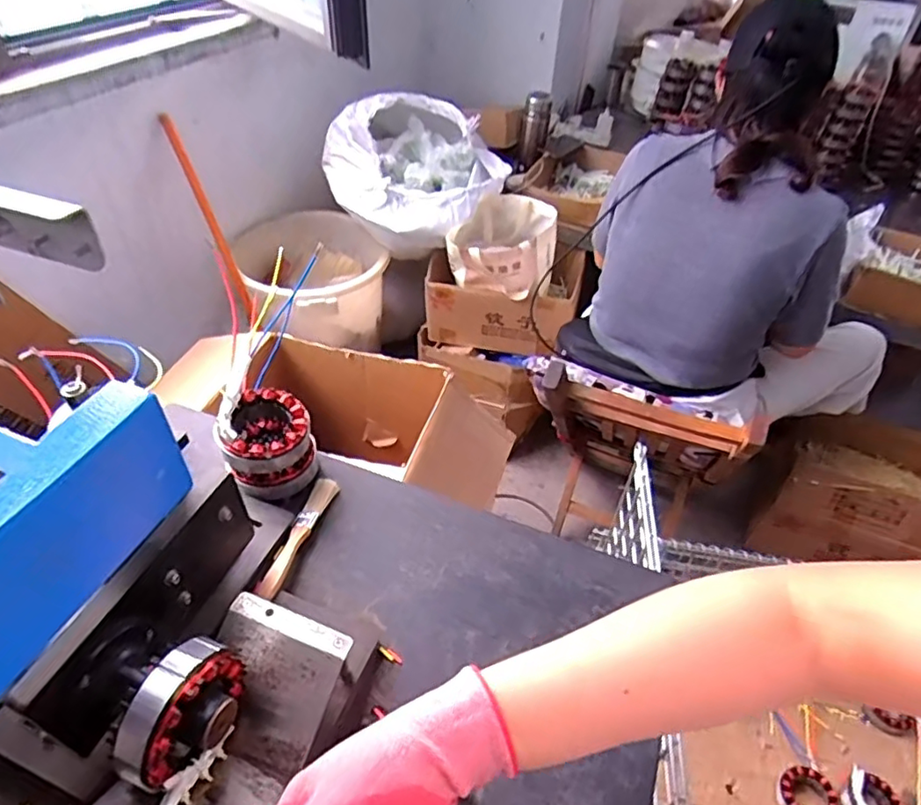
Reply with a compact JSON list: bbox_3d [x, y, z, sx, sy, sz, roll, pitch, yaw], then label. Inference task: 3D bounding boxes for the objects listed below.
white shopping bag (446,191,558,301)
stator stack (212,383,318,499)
[{"bbox_3d":[0.101,-0.376,1.428,0.245,0.170,0.184,8,44,5],"label":"white shopping bag"},{"bbox_3d":[-0.197,0.041,0.608,0.088,0.086,0.089,-21,49,-24],"label":"stator stack"}]

